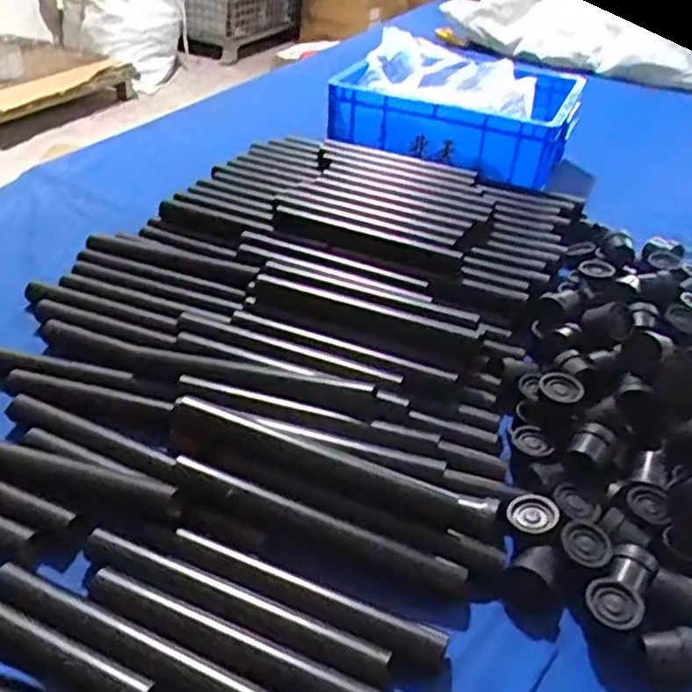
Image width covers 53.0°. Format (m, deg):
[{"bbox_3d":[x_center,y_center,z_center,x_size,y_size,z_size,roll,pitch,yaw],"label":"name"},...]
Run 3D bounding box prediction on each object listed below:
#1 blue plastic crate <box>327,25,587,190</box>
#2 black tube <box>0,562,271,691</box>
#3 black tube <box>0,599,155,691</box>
[{"bbox_3d":[0.162,-0.339,0.978,0.320,0.110,0.207,20,40,20],"label":"blue plastic crate"},{"bbox_3d":[-0.129,0.185,0.429,0.215,0.022,0.027,19,39,18],"label":"black tube"},{"bbox_3d":[-0.218,0.174,0.436,0.214,0.025,0.023,18,39,17],"label":"black tube"}]

